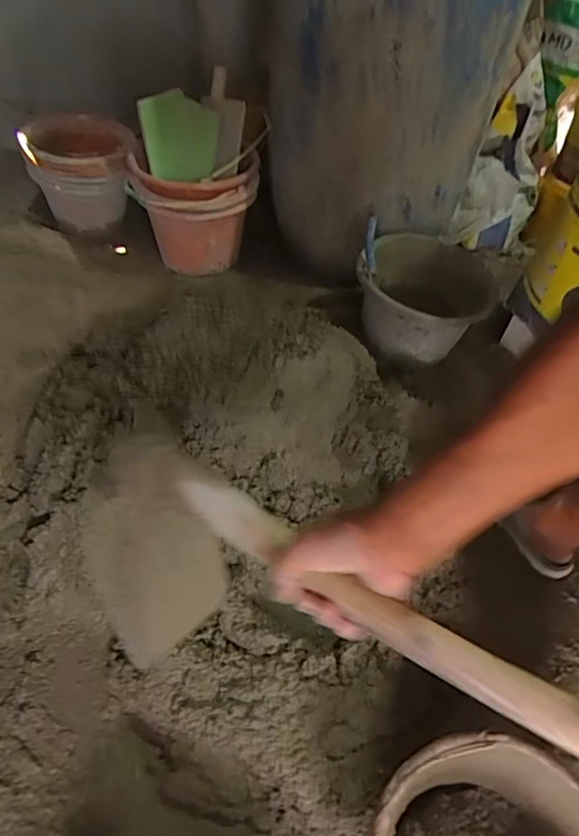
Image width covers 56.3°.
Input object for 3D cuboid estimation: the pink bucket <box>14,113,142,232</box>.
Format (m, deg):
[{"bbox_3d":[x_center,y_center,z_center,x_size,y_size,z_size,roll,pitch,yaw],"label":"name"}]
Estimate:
[{"bbox_3d":[-0.485,-0.570,1.282,0.250,0.208,0.289,-4,51,-9],"label":"pink bucket"}]

